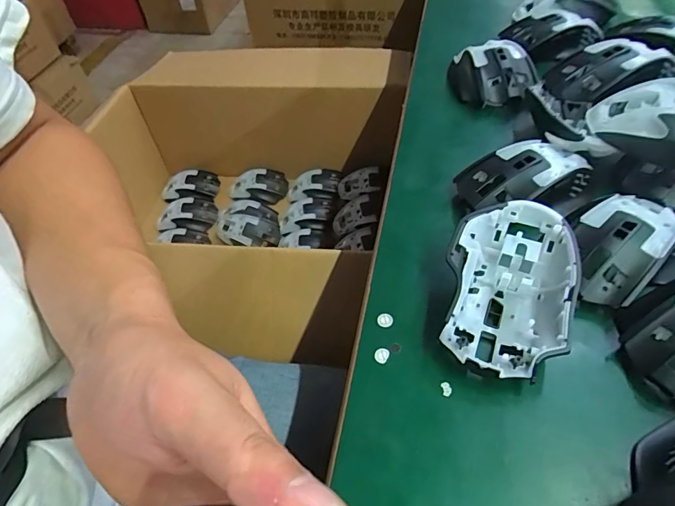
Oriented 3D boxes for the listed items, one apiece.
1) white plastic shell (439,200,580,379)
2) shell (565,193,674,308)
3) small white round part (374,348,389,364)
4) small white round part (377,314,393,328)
[{"bbox_3d":[0.107,0.024,0.272,0.076,0.049,0.111,7,51,10],"label":"white plastic shell"},{"bbox_3d":[0.181,-0.007,0.283,0.057,0.027,0.081,32,60,27],"label":"shell"},{"bbox_3d":[0.028,0.066,0.277,0.009,0.004,0.010,15,53,16],"label":"small white round part"},{"bbox_3d":[0.032,0.046,0.292,0.010,0.004,0.010,-2,50,3],"label":"small white round part"}]

